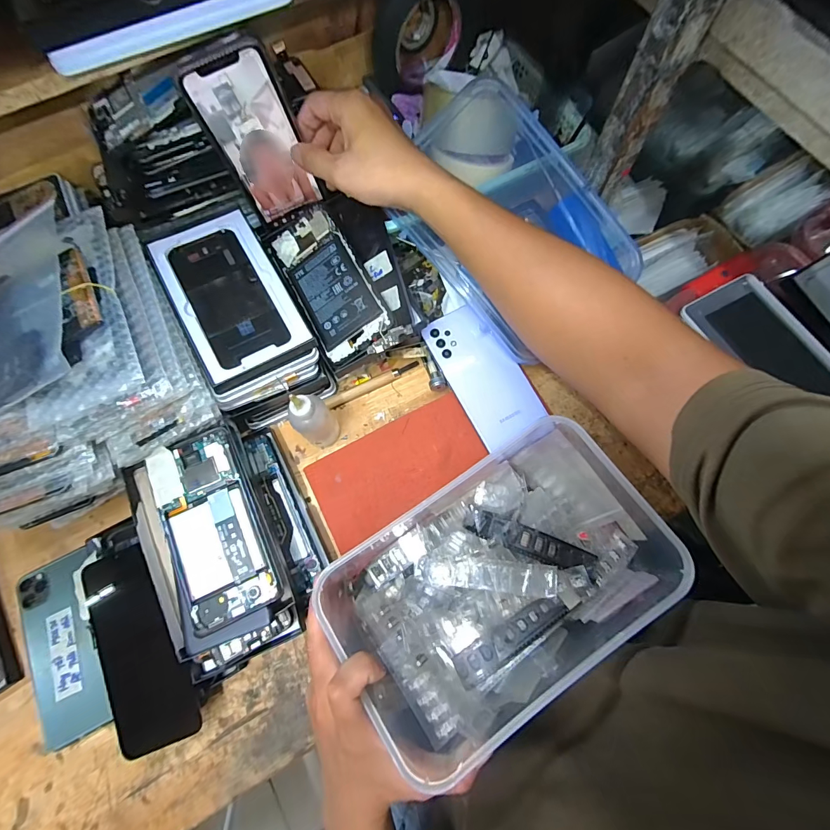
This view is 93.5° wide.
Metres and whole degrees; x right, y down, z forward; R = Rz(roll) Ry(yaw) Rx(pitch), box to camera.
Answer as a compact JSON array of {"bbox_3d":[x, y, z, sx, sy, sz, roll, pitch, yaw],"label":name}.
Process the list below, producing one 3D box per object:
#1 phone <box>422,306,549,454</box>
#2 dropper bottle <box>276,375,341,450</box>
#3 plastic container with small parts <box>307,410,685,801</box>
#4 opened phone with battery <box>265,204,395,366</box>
[{"bbox_3d":[0.071,-0.043,0.406,0.072,0.009,0.143,-29,83,-2],"label":"phone"},{"bbox_3d":[-0.096,0.003,0.358,0.033,0.107,0.027,-30,75,-7],"label":"dropper bottle"},{"bbox_3d":[0.065,0.132,0.317,0.250,0.064,0.166,-32,76,-8],"label":"plastic container with small parts"},{"bbox_3d":[-0.088,-0.136,0.391,0.073,0.007,0.170,-31,76,10],"label":"opened phone with battery"}]

